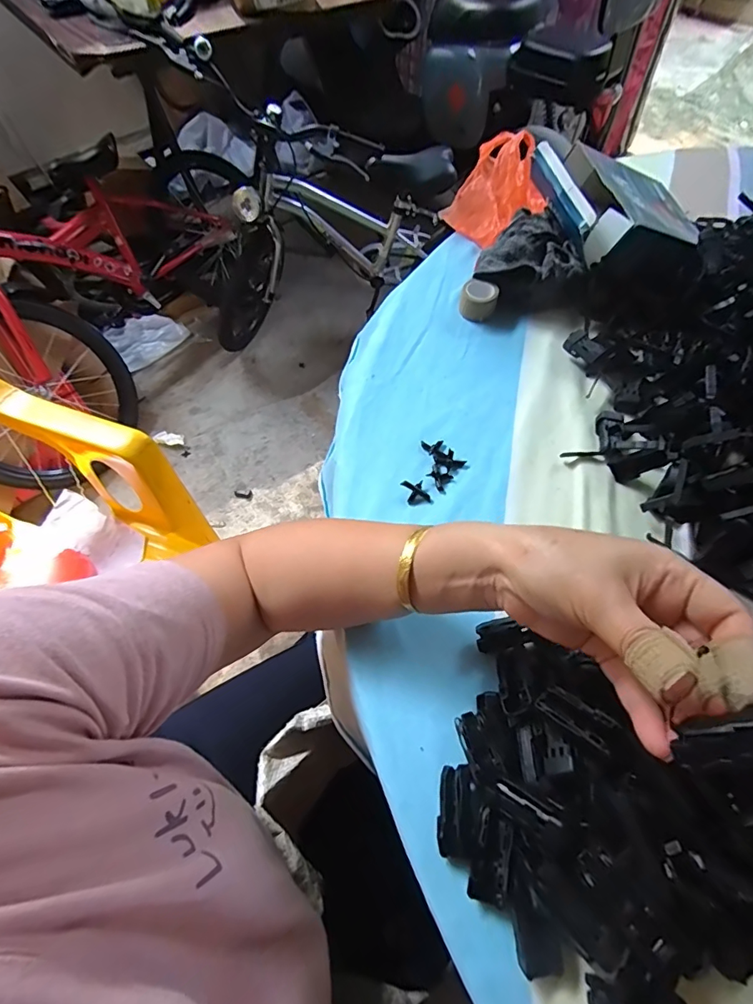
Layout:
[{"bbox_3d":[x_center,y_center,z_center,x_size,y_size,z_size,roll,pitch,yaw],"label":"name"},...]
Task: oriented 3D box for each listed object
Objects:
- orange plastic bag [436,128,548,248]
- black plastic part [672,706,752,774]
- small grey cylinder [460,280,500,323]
[{"bbox_3d":[0.143,-0.370,0.564,0.112,0.054,0.158,19,63,11],"label":"orange plastic bag"},{"bbox_3d":[0.133,0.086,0.171,0.045,0.011,0.018,-37,57,30],"label":"black plastic part"},{"bbox_3d":[0.107,-0.209,0.494,0.036,0.025,0.036,11,62,7],"label":"small grey cylinder"}]

